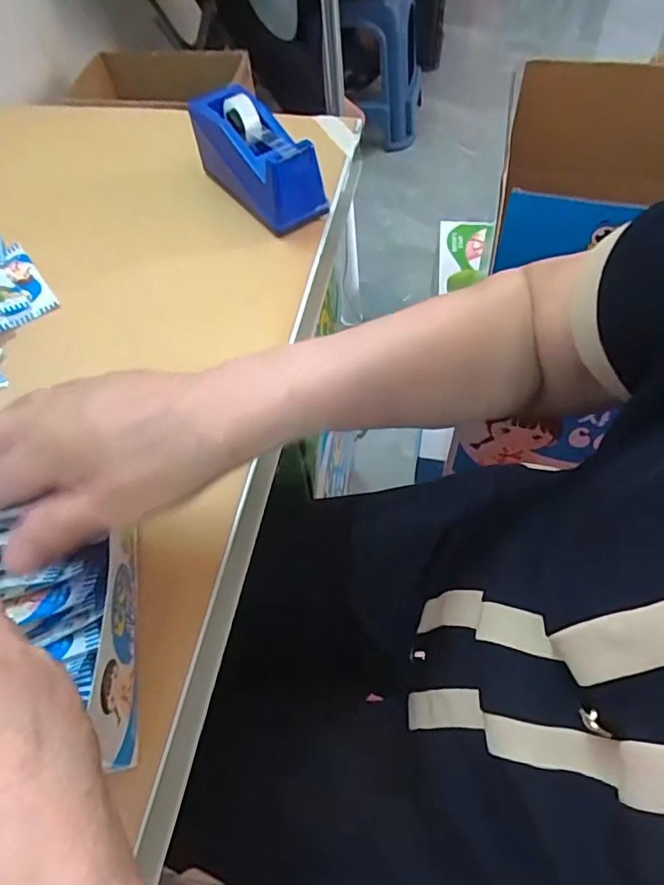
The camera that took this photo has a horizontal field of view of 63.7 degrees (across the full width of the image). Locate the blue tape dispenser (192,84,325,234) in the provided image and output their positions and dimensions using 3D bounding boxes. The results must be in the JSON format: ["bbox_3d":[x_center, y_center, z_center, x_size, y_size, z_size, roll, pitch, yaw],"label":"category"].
[{"bbox_3d":[-0.074,-0.269,0.505,0.054,0.081,0.149,-37,62,-18],"label":"blue tape dispenser"}]

